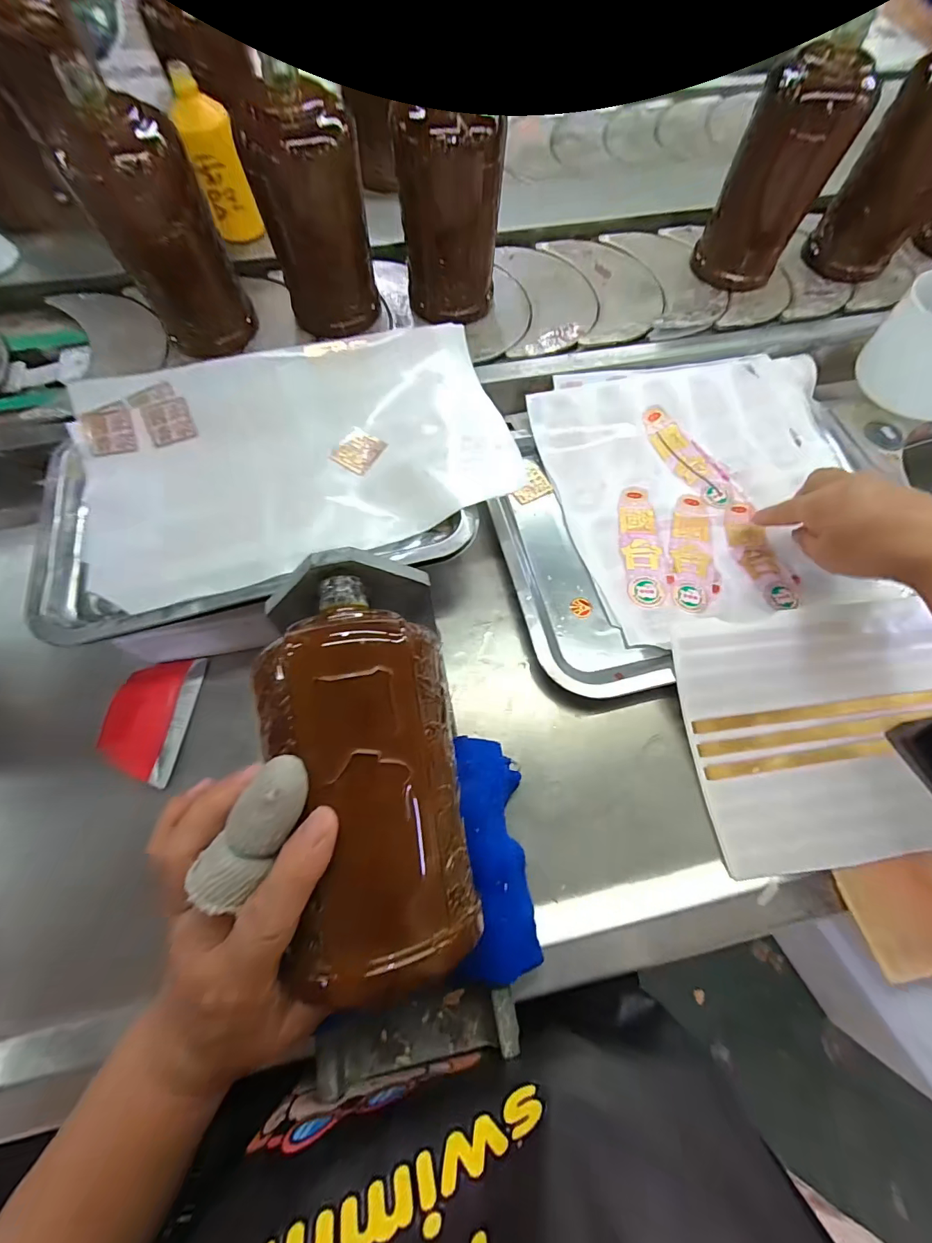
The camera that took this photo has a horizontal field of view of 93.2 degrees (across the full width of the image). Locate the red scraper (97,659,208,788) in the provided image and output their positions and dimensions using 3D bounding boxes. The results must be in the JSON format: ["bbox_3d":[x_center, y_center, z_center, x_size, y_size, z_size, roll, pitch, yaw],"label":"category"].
[{"bbox_3d":[-0.229,0.068,0.315,0.052,0.016,0.087,4,69,1],"label":"red scraper"}]

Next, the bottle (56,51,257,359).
[{"bbox_3d":[-0.260,-0.334,0.384,0.080,0.173,0.077,13,69,5],"label":"bottle"}]

